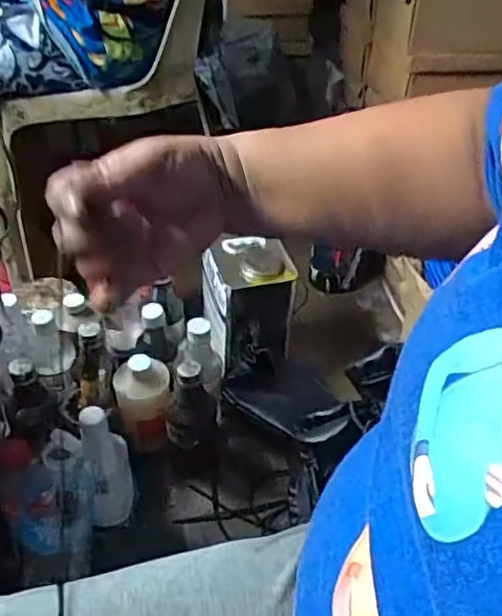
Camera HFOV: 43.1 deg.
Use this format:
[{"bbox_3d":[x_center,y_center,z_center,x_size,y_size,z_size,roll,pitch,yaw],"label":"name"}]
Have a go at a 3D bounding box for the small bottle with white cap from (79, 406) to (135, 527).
[{"bbox_3d":[-0.172,0.202,0.780,0.050,0.175,0.072,-5,41,-8],"label":"small bottle with white cap"}]

